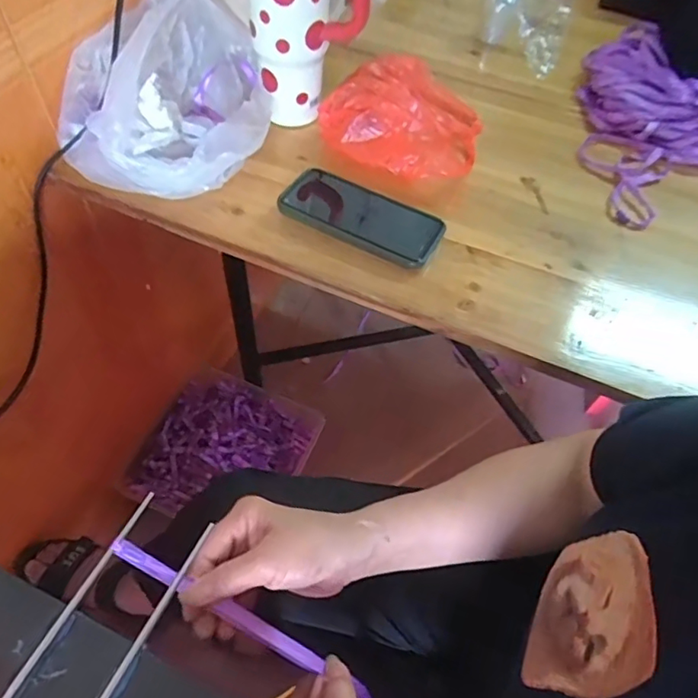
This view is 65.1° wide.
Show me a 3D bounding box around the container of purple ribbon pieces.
[{"bbox_3d":[-0.238,0.196,1.059,0.304,0.083,0.293,19,57,8],"label":"container of purple ribbon pieces"}]

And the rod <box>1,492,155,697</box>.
[{"bbox_3d":[-0.186,0.186,0.310,0.007,0.004,0.210,24,57,10],"label":"rod"}]

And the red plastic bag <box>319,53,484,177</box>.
[{"bbox_3d":[0.067,-0.274,0.634,0.175,0.056,0.190,19,57,8],"label":"red plastic bag"}]

